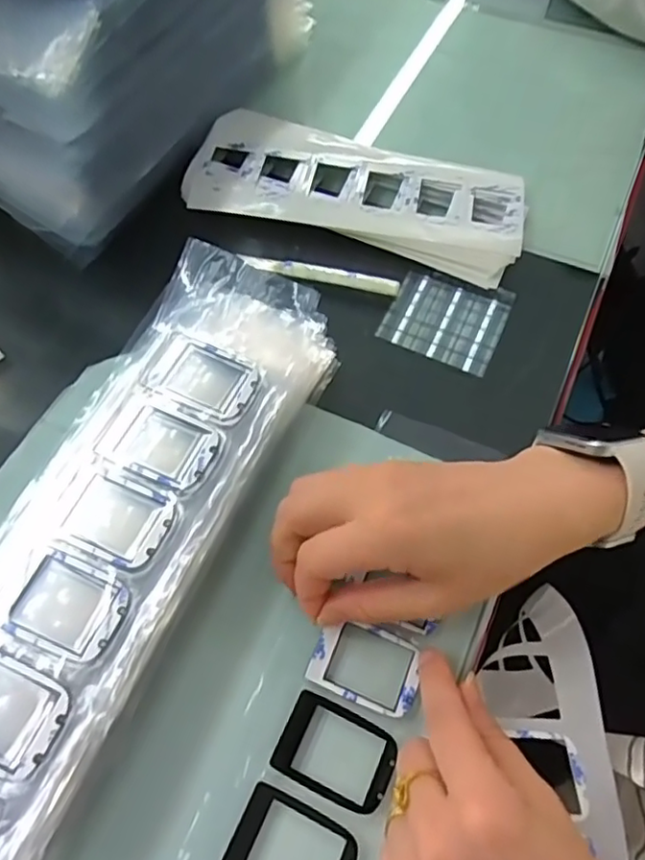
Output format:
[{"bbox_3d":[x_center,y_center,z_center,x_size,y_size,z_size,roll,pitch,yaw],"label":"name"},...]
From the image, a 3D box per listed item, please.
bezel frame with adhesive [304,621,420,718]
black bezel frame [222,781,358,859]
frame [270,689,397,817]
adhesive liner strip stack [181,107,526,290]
[{"bbox_3d":[0.021,0.111,0.291,0.051,0.006,0.036,19,64,9],"label":"bezel frame with adhesive"},{"bbox_3d":[-0.012,0.177,0.254,0.051,0.004,0.035,23,64,11],"label":"black bezel frame"},{"bbox_3d":[0.006,0.144,0.274,0.051,0.004,0.035,23,64,10],"label":"frame"},{"bbox_3d":[0.025,-0.174,0.439,0.236,0.013,0.102,17,63,7],"label":"adhesive liner strip stack"}]

